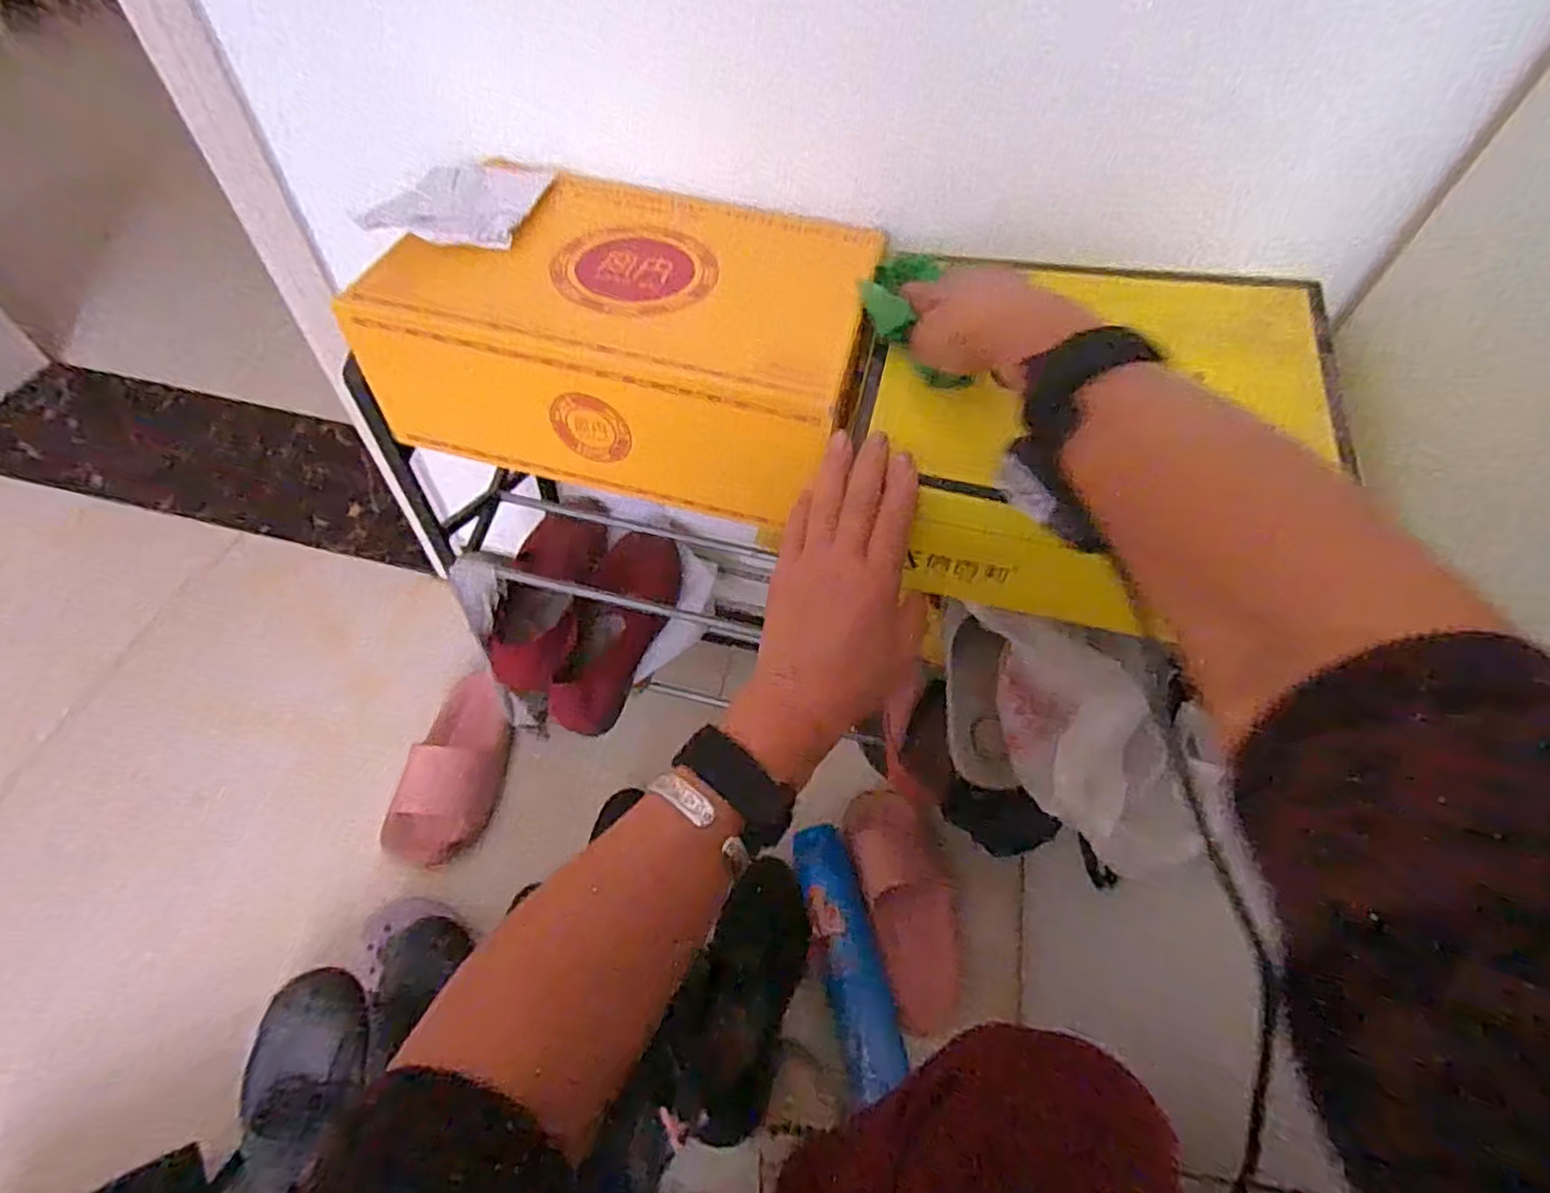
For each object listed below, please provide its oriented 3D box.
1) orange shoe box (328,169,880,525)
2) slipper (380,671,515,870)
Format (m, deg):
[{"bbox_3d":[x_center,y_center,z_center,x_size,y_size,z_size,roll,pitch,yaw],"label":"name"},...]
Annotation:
[{"bbox_3d":[-0.093,-0.184,0.500,0.304,0.116,0.206,14,55,6],"label":"orange shoe box"},{"bbox_3d":[-0.392,0.207,0.857,0.112,0.053,0.237,8,55,2],"label":"slipper"}]

